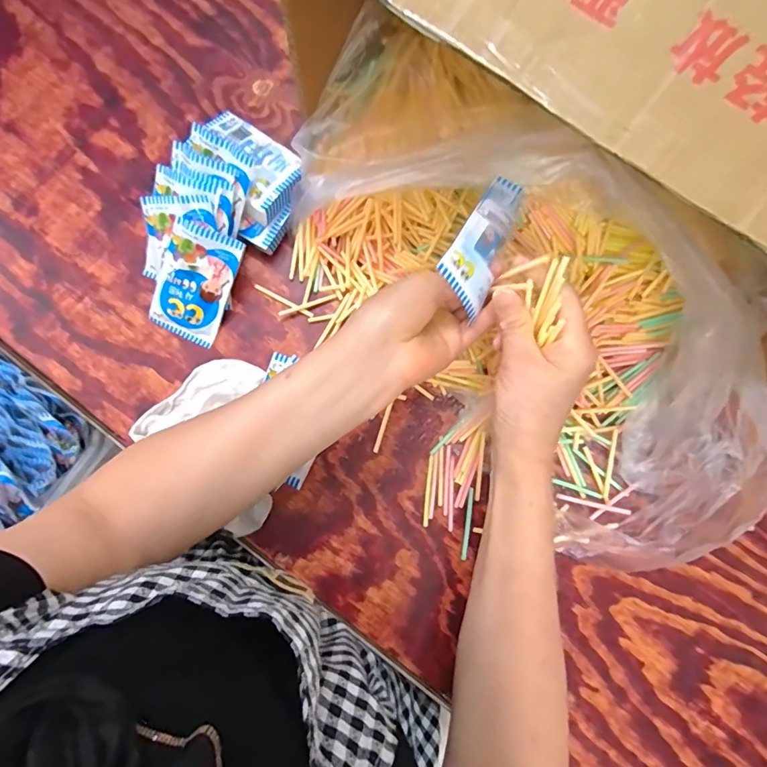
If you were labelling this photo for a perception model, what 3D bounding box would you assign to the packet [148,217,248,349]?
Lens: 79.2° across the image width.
[{"bbox_3d":[-0.174,-0.092,0.428,0.061,0.010,0.102,22,107,-12],"label":"packet"}]

